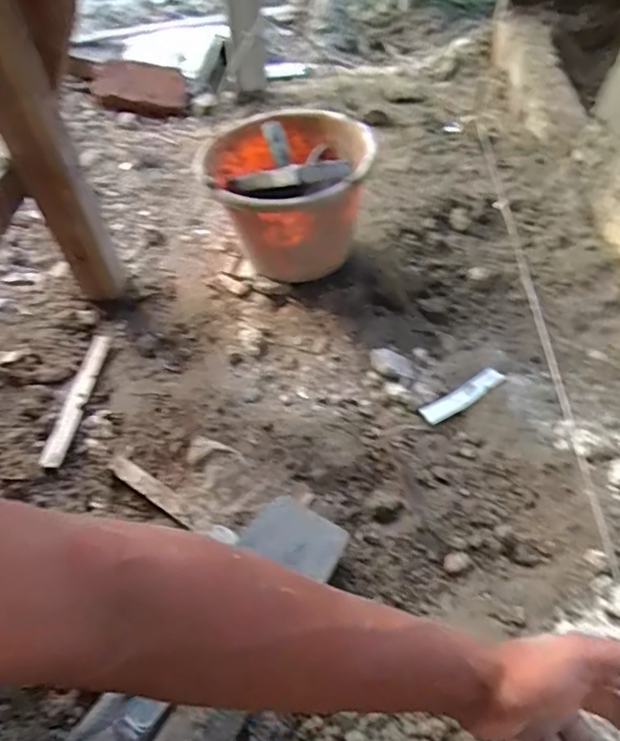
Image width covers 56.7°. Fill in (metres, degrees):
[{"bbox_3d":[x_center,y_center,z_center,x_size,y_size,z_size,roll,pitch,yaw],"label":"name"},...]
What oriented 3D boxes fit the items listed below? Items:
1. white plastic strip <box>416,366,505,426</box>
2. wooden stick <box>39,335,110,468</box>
[{"bbox_3d":[0.189,0.032,0.711,0.119,0.007,0.029,-28,52,-18],"label":"white plastic strip"},{"bbox_3d":[-0.290,0.033,0.719,0.023,0.019,0.208,-2,49,4],"label":"wooden stick"}]

